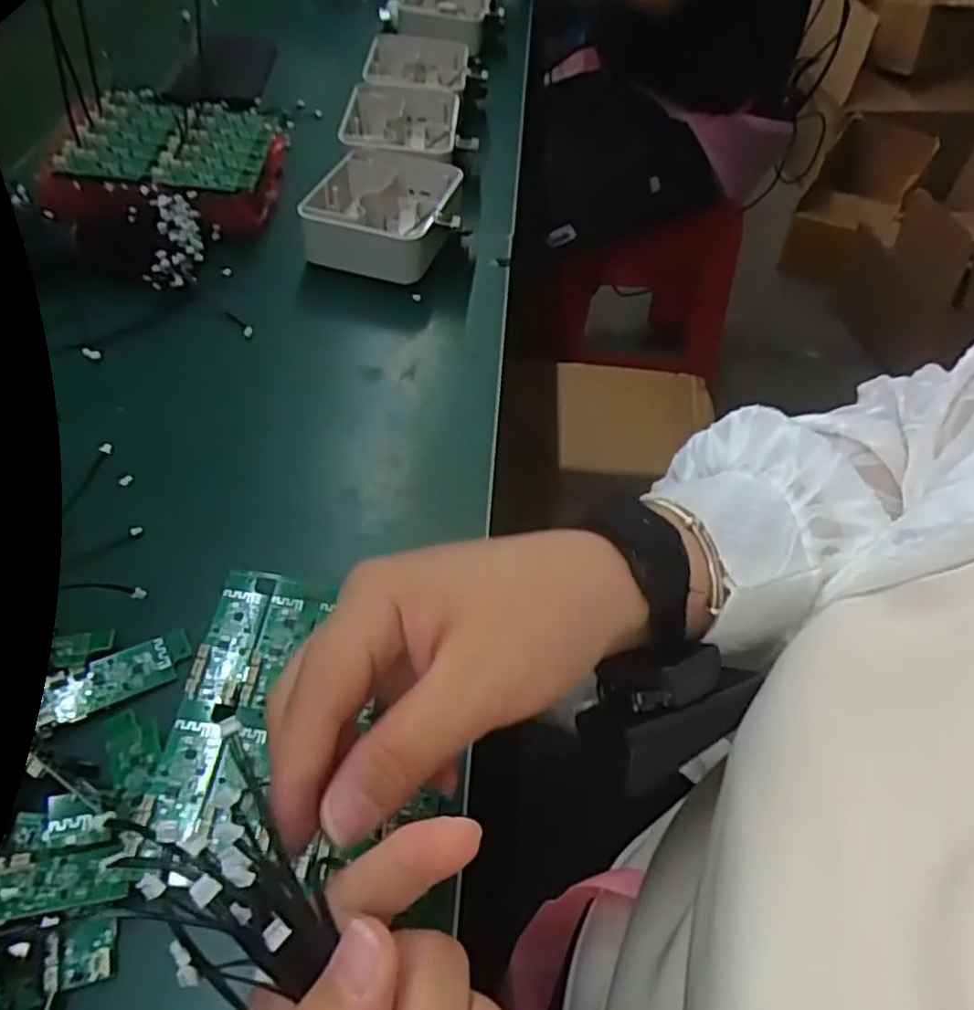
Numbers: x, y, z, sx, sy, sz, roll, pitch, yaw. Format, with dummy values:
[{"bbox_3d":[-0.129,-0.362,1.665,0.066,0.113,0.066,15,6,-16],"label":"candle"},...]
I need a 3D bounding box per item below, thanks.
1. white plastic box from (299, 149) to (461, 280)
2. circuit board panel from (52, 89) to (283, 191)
[{"bbox_3d":[-0.079,-0.230,0.586,0.108,0.050,0.132,12,52,7],"label":"white plastic box"},{"bbox_3d":[-0.245,-0.290,0.576,0.140,0.024,0.114,0,51,-3],"label":"circuit board panel"}]

